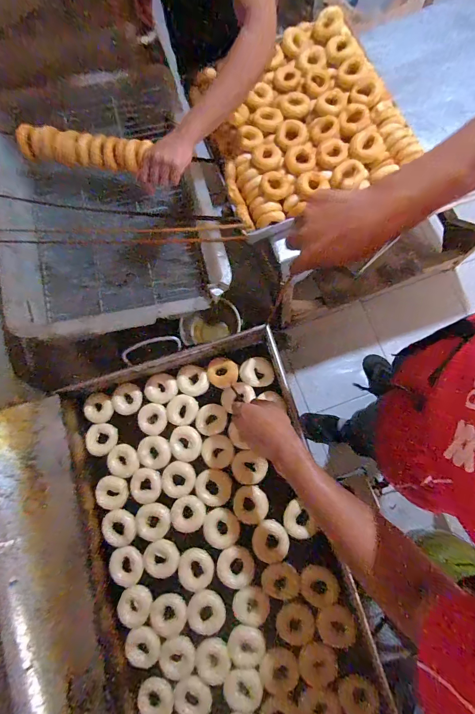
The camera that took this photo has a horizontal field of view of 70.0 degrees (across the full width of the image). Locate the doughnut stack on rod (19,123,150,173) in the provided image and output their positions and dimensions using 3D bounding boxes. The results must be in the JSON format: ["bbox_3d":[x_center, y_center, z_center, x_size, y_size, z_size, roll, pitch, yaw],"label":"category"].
[{"bbox_3d":[-0.368,-0.490,0.798,0.327,0.068,0.061,4,80,7],"label":"doughnut stack on rod"}]

